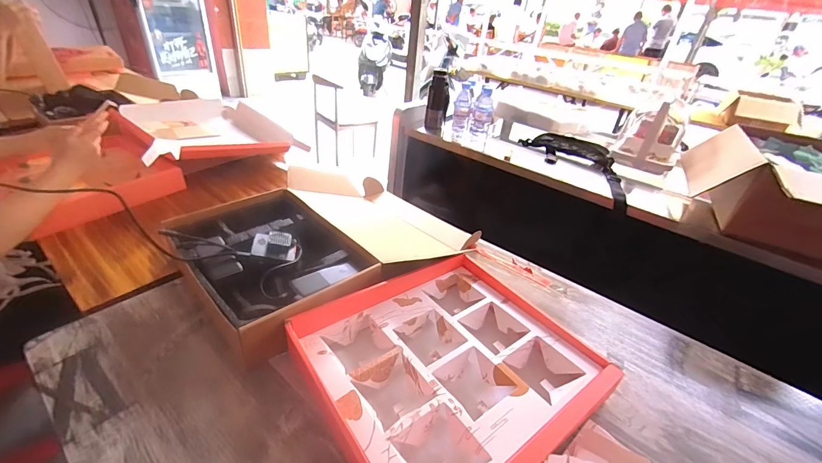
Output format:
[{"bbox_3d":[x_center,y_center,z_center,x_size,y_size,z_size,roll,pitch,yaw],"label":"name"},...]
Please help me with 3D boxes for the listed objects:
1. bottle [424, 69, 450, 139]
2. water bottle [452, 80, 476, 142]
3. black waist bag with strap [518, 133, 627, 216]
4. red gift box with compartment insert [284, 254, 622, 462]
[{"bbox_3d":[0.097,-0.473,1.341,0.080,0.221,0.063,6,34,-1],"label":"bottle"},{"bbox_3d":[0.185,-0.425,1.288,0.067,0.187,0.070,8,34,4],"label":"water bottle"},{"bbox_3d":[0.562,-0.219,1.178,0.216,0.079,0.528,-1,34,-10],"label":"black waist bag with strap"},{"bbox_3d":[0.051,0.196,0.546,0.364,0.068,0.342,-17,39,-33],"label":"red gift box with compartment insert"}]

